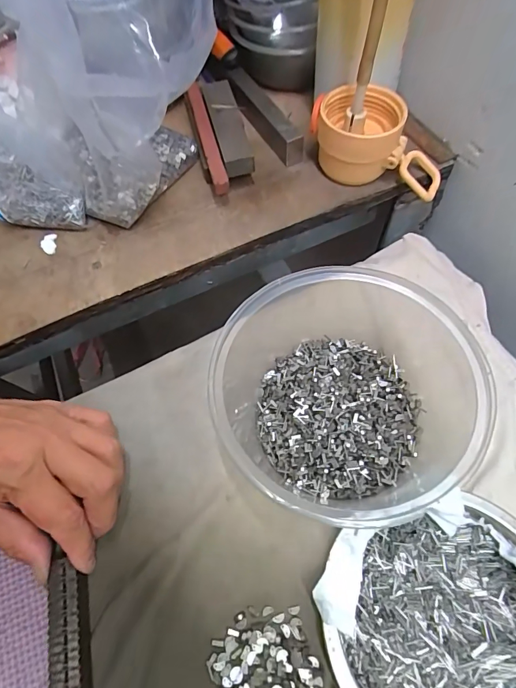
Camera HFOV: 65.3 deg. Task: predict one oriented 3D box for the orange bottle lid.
[{"bbox_3d":[0.096,-0.162,0.318,0.106,0.055,0.057,11,62,11],"label":"orange bottle lid"}]

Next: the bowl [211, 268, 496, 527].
[{"bbox_3d":[0.048,0.028,0.236,0.136,0.068,0.128,-1,60,2],"label":"bowl"}]

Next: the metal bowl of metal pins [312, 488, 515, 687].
[{"bbox_3d":[0.094,0.138,0.193,0.116,0.031,0.106,-1,60,2],"label":"metal bowl of metal pins"}]

